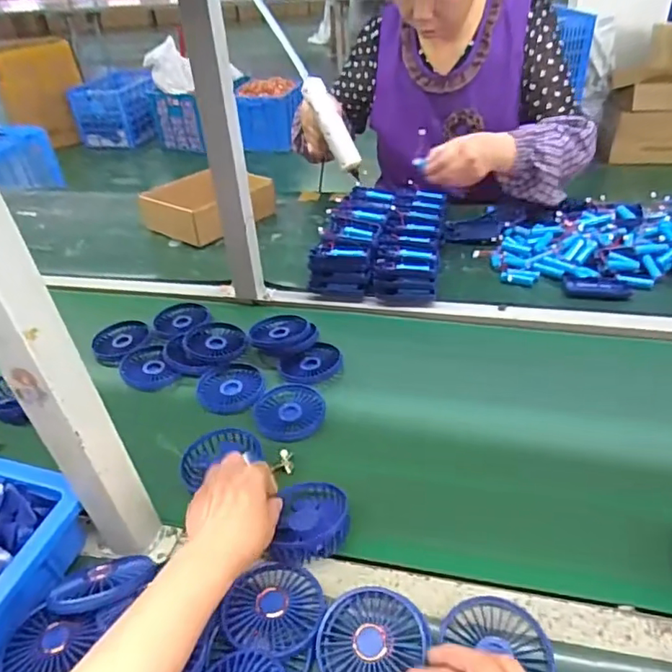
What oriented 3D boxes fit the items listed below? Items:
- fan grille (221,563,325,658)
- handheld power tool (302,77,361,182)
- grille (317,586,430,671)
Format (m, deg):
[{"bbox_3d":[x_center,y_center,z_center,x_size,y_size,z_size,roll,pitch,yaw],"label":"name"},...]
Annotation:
[{"bbox_3d":[-0.052,0.235,0.476,0.080,0.010,0.078,3,38,10],"label":"fan grille"},{"bbox_3d":[-0.005,-0.356,0.938,0.036,0.187,0.028,-25,-3,-27],"label":"handheld power tool"},{"bbox_3d":[0.026,0.248,0.447,0.086,0.015,0.080,-3,37,2],"label":"grille"}]

